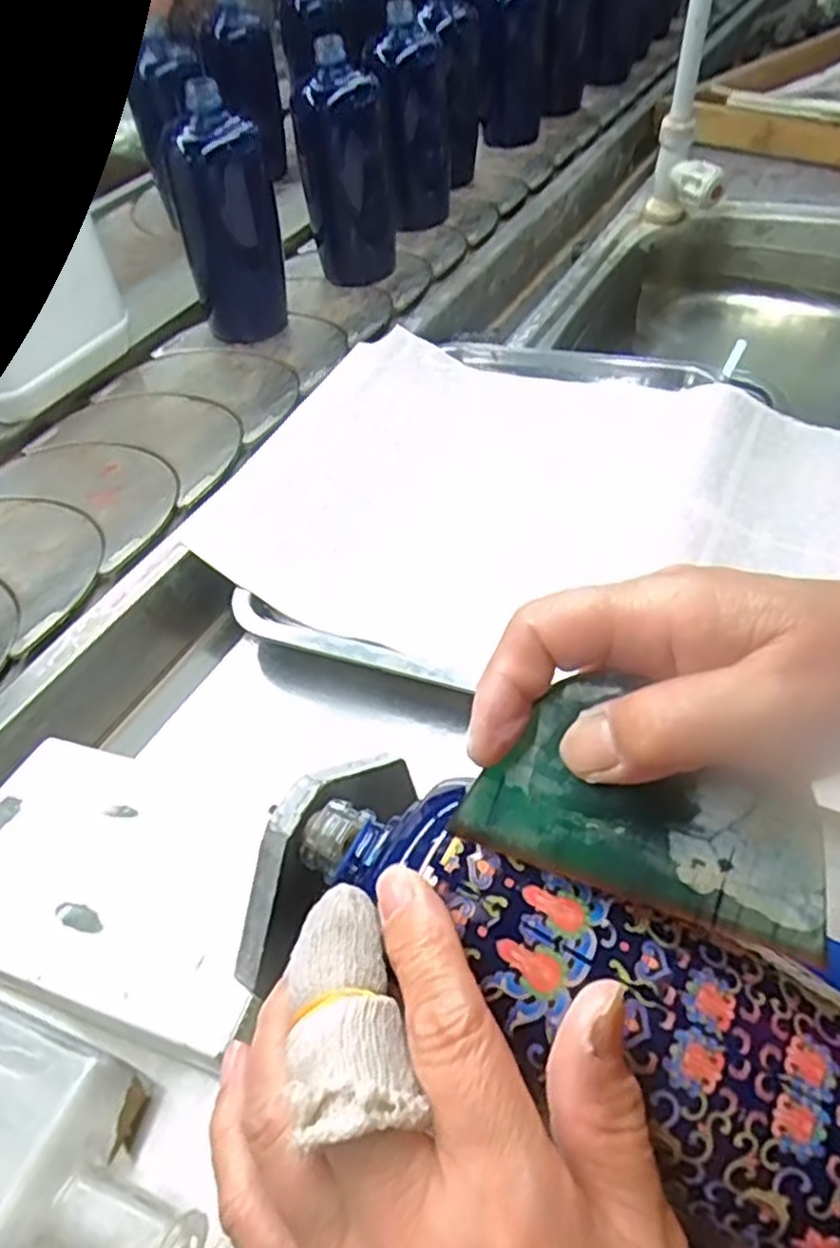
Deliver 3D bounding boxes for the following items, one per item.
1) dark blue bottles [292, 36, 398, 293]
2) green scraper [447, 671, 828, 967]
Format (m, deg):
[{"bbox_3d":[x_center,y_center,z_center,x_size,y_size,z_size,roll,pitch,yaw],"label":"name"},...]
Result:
[{"bbox_3d":[-0.072,-0.441,0.733,0.078,0.182,0.073,-6,48,2],"label":"dark blue bottles"},{"bbox_3d":[0.063,0.047,0.206,0.094,0.004,0.053,17,86,15],"label":"green scraper"}]

